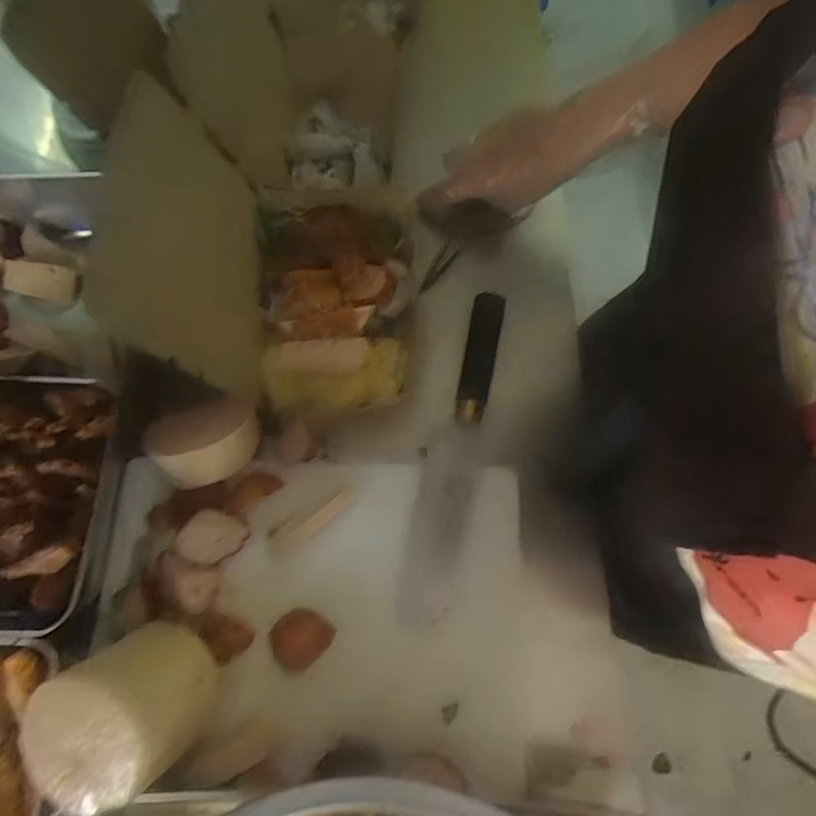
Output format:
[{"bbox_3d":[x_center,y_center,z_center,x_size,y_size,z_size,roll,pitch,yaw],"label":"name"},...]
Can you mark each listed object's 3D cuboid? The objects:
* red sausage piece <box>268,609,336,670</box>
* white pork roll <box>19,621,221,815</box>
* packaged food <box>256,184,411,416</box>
[{"bbox_3d":[-0.084,0.178,0.415,0.042,0.018,0.043,41,78,13],"label":"red sausage piece"},{"bbox_3d":[-0.191,0.208,0.364,0.092,0.088,0.093,0,87,8],"label":"white pork roll"},{"bbox_3d":[-0.068,-0.098,0.494,0.139,0.044,0.222,-3,72,1],"label":"packaged food"}]

